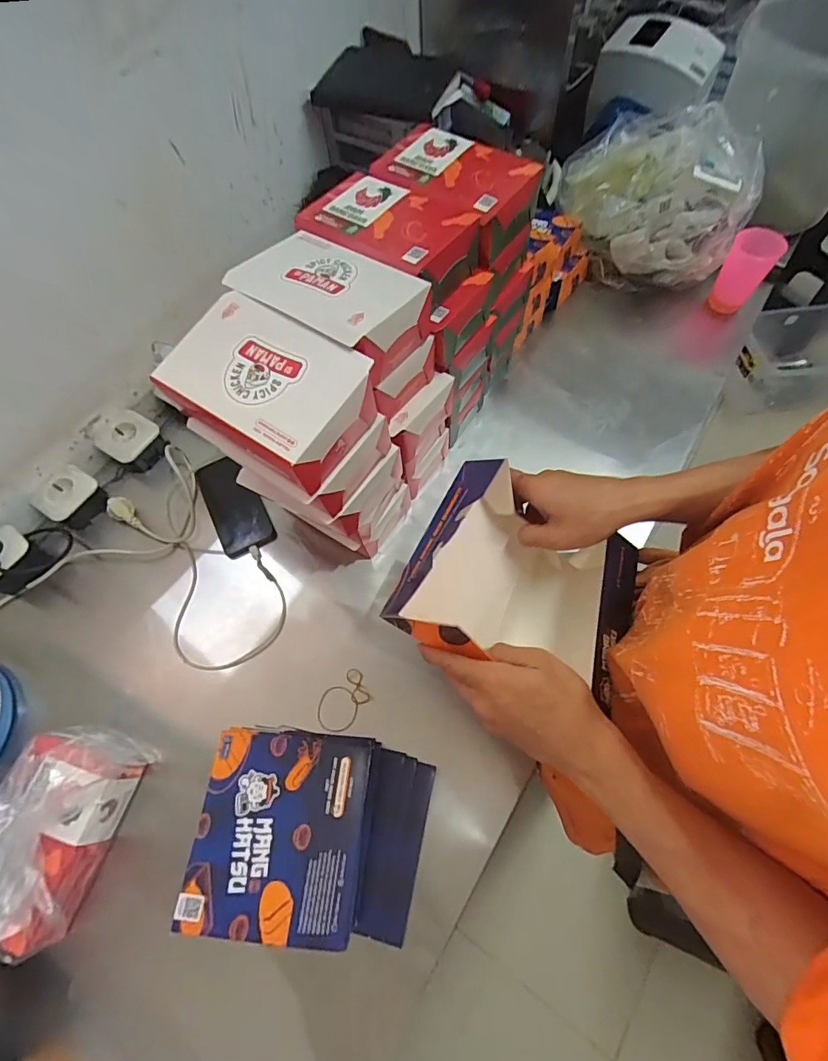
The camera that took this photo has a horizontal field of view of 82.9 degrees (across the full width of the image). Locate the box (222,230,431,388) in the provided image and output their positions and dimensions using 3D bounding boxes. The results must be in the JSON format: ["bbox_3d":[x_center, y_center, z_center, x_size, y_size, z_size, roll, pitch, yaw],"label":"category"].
[{"bbox_3d":[-0.083,-0.237,0.488,0.179,0.066,0.125,32,70,17],"label":"box"}]

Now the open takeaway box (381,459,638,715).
[{"bbox_3d":[0.099,0.058,0.442,0.196,0.129,0.165,25,68,15],"label":"open takeaway box"}]

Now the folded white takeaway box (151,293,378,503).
[{"bbox_3d":[-0.134,-0.127,0.445,0.181,0.081,0.122,30,70,17],"label":"folded white takeaway box"}]

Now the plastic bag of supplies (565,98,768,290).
[{"bbox_3d":[0.431,-0.603,0.882,0.294,0.221,0.266,-1,64,3],"label":"plastic bag of supplies"}]

